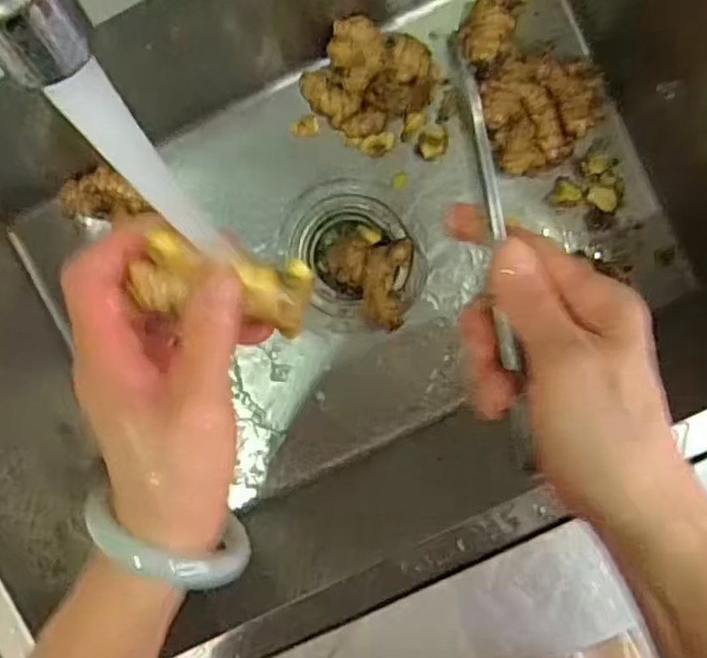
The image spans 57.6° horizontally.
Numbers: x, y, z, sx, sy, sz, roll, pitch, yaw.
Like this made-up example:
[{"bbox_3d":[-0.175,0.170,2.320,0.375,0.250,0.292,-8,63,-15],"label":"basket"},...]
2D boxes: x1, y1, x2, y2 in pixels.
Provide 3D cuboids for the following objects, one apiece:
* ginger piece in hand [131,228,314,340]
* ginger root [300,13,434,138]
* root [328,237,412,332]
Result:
[{"bbox_3d":[-0.051,-0.017,0.265,0.072,0.017,0.032,11,96,-26],"label":"ginger piece in hand"},{"bbox_3d":[0.013,-0.212,0.536,0.102,0.054,0.080,-30,94,4],"label":"ginger root"},{"bbox_3d":[0.013,-0.043,0.589,0.073,0.059,0.079,2,95,2],"label":"root"}]

